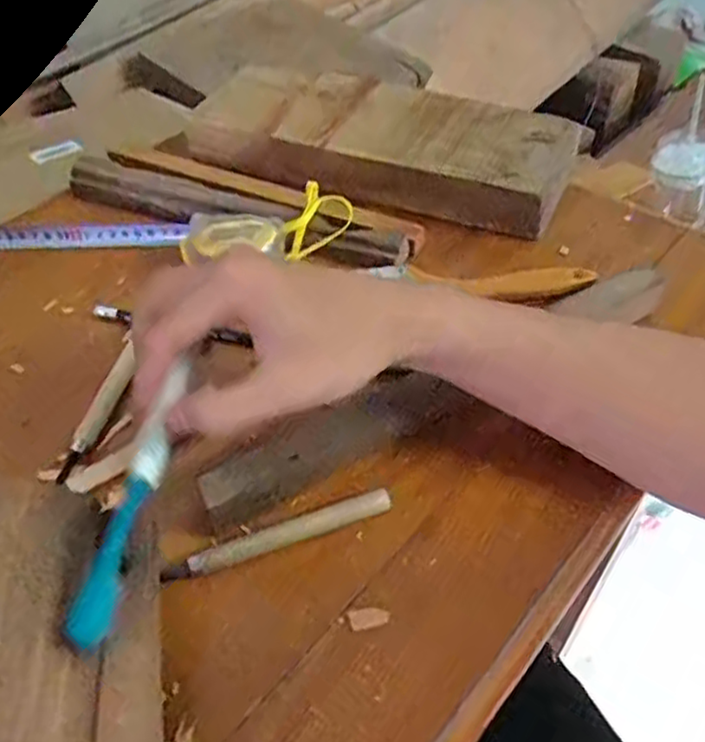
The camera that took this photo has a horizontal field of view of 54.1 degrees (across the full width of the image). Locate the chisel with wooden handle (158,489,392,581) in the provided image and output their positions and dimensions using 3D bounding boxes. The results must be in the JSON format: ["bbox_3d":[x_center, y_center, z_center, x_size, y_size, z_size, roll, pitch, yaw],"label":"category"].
[{"bbox_3d":[-0.036,0.084,0.347,0.115,0.012,0.011,-16,48,-11],"label":"chisel with wooden handle"}]

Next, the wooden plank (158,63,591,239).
[{"bbox_3d":[0.019,-0.195,0.568,0.315,0.045,0.122,17,50,19],"label":"wooden plank"}]

